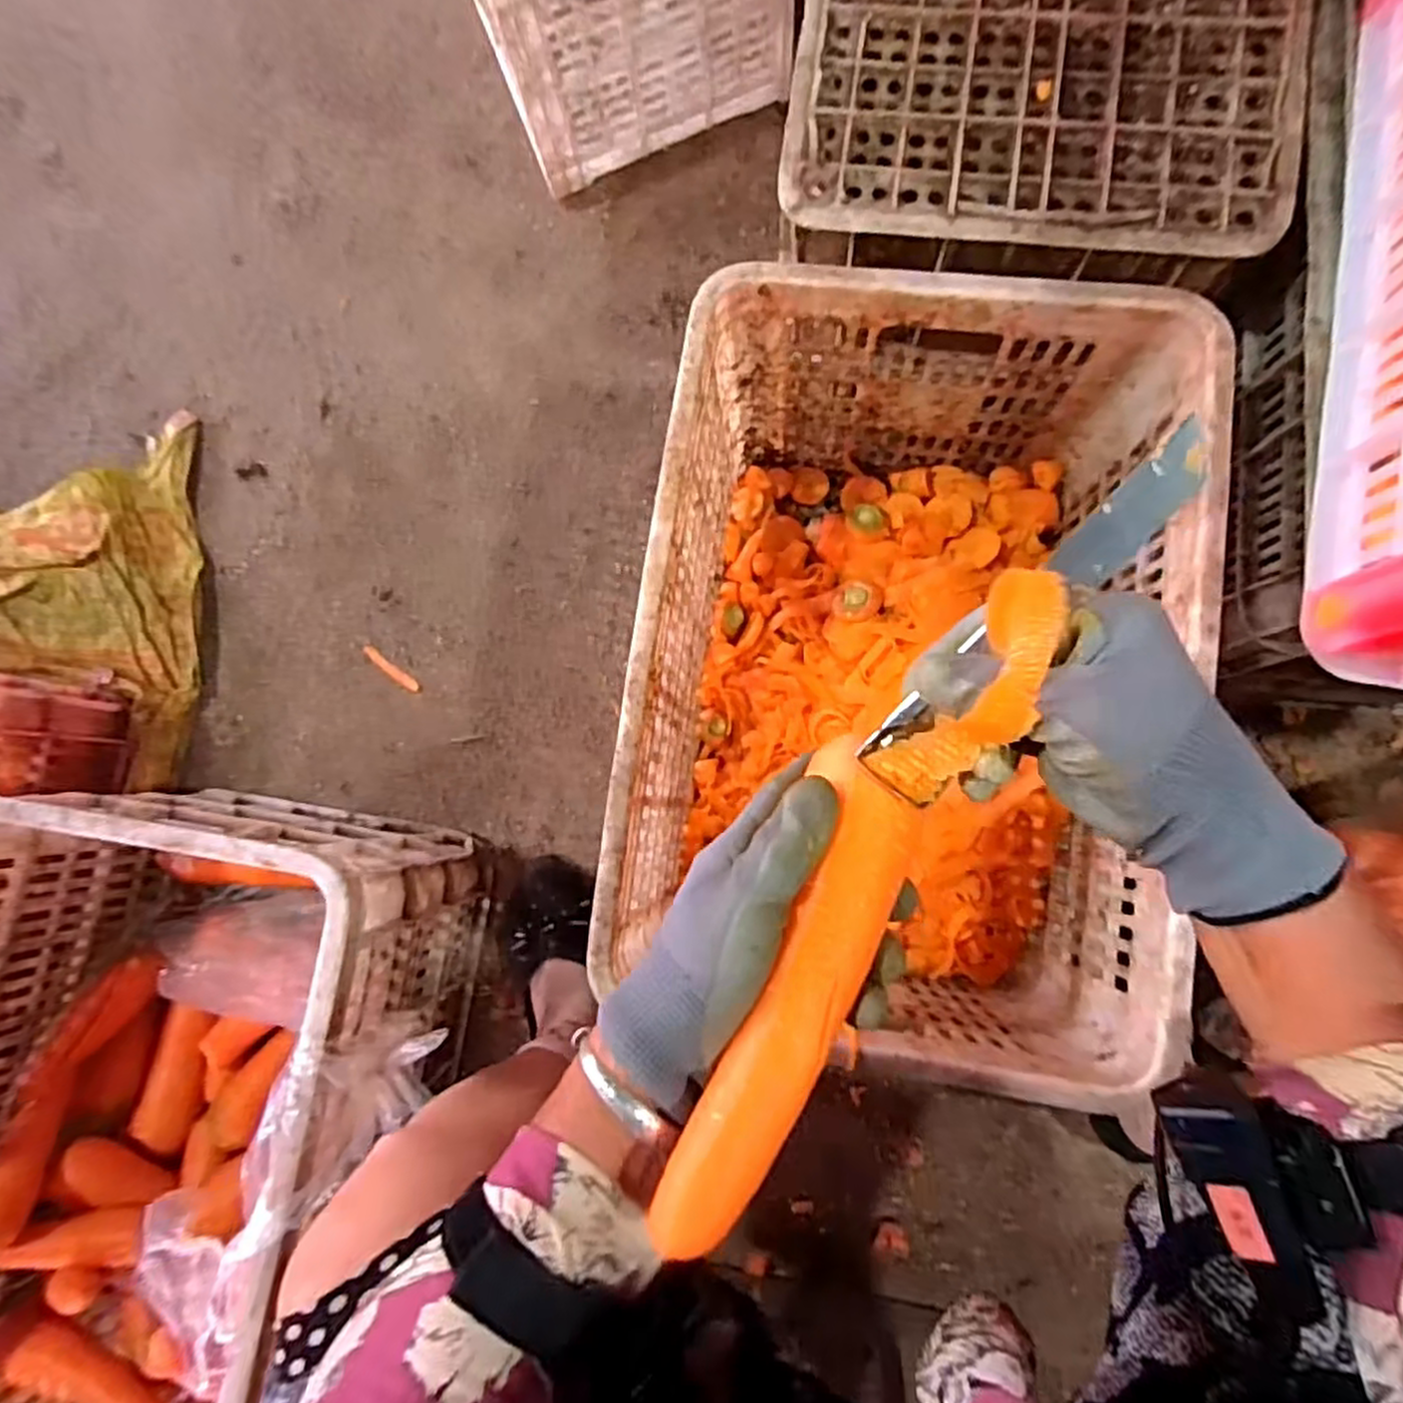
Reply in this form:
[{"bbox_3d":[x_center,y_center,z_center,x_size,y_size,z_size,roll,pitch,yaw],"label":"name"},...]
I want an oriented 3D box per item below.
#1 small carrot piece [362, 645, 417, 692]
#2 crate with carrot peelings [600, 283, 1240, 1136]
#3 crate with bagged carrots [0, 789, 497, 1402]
[{"bbox_3d":[-0.331,-0.034,0.802,0.074,0.009,0.013,36,89,7],"label":"small carrot piece"},{"bbox_3d":[0.145,-0.026,0.605,0.348,0.266,0.504,8,84,5],"label":"crate with carrot peelings"},{"bbox_3d":[-0.405,0.345,0.620,0.373,0.310,0.503,8,84,5],"label":"crate with bagged carrots"}]

